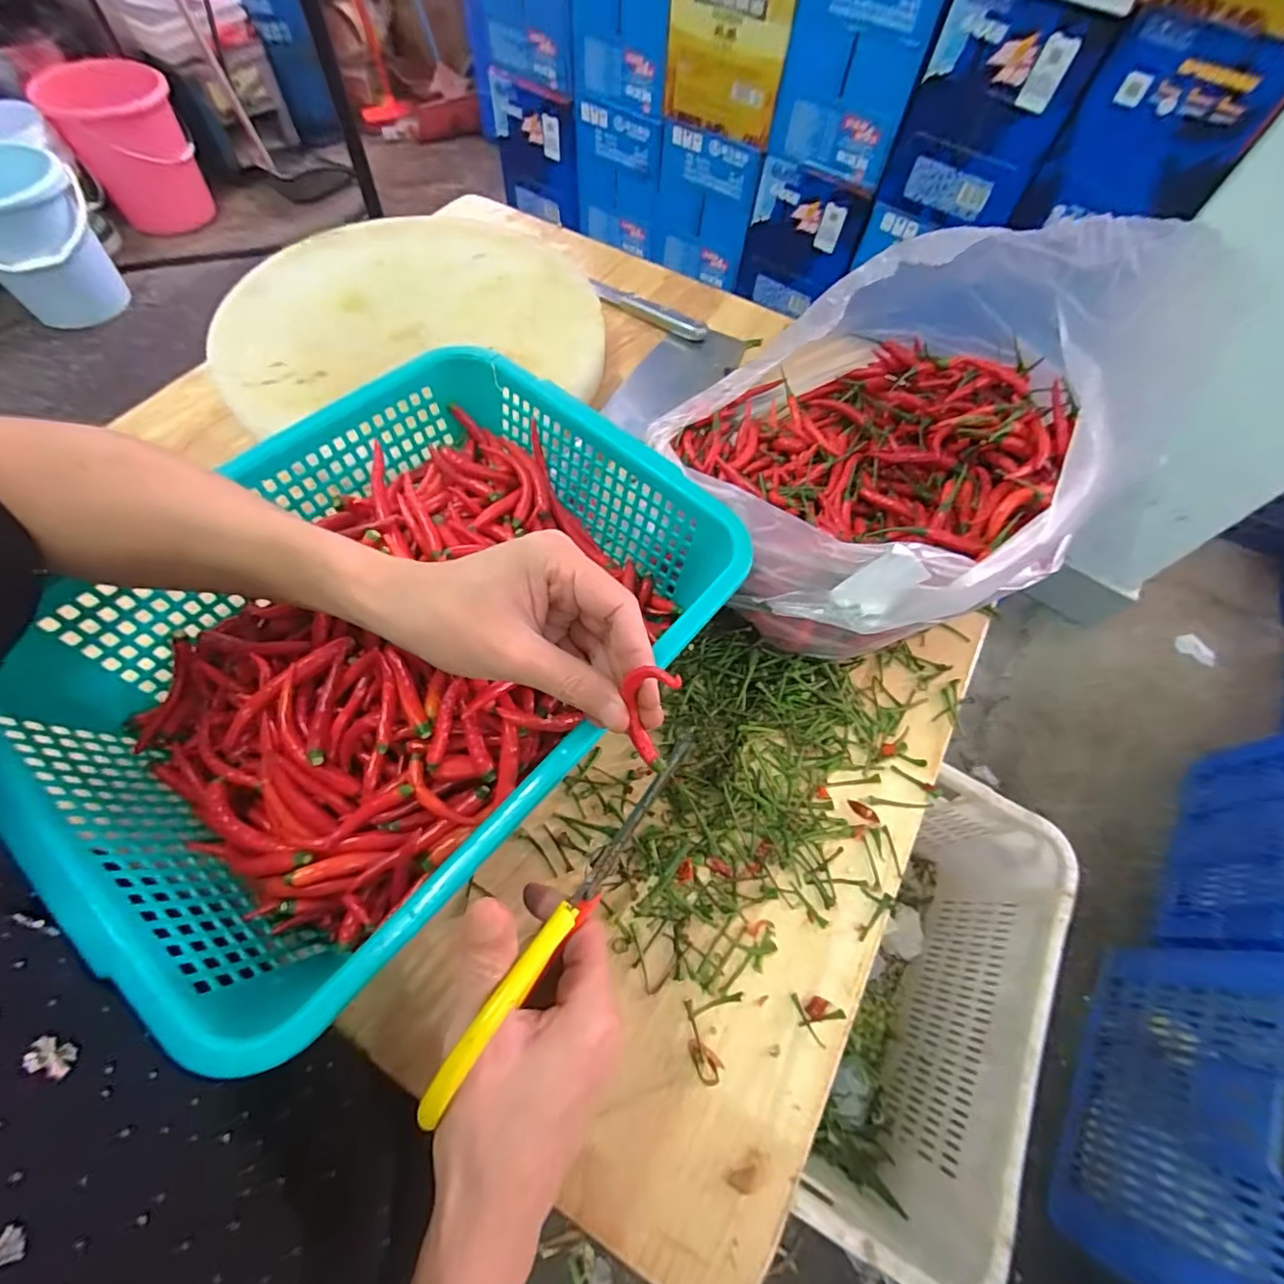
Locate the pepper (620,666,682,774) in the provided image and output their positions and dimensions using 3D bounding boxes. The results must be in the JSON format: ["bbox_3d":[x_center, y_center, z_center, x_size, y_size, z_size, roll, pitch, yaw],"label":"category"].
[{"bbox_3d":[0.003,0.034,0.253,0.025,0.063,0.014,12,46,2],"label":"pepper"}]

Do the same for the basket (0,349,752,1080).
[{"bbox_3d":[-0.149,-0.008,0.365,0.290,0.090,0.376,38,67,15],"label":"basket"}]

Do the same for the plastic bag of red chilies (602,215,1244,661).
[{"bbox_3d":[0.187,-0.173,0.412,0.319,0.211,0.292,-24,67,-15],"label":"plastic bag of red chilies"}]

